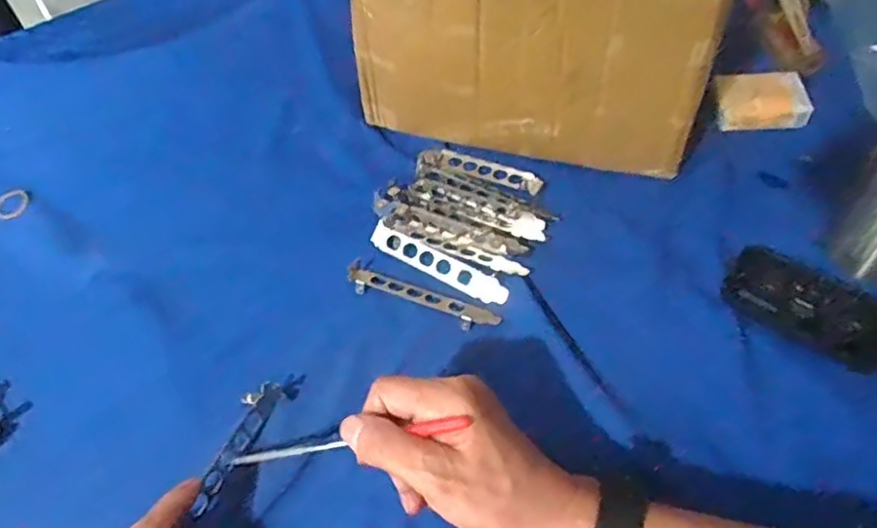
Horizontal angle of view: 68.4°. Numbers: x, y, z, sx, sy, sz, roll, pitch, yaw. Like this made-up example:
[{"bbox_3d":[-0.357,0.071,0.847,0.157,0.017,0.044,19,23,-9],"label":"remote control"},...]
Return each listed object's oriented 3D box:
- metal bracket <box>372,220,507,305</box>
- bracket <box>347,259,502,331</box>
[{"bbox_3d":[0.000,-0.002,0.506,0.122,0.006,0.020,27,57,22],"label":"metal bracket"},{"bbox_3d":[-0.014,0.028,0.490,0.124,0.010,0.024,21,55,19],"label":"bracket"}]

